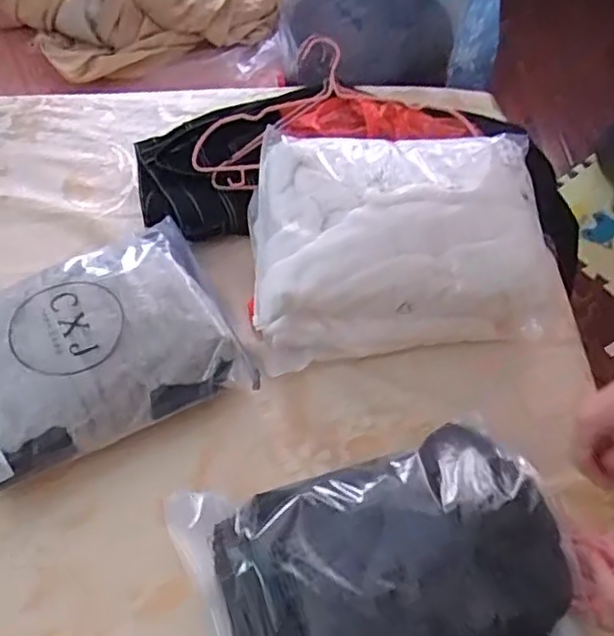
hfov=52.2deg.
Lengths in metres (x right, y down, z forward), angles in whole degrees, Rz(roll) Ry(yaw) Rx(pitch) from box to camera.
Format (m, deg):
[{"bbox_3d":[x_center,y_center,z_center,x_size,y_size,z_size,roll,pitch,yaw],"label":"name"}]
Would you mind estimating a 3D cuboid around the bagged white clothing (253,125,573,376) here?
[{"bbox_3d":[0.117,-0.112,0.830,0.379,0.144,0.289,-6,57,-5],"label":"bagged white clothing"}]

